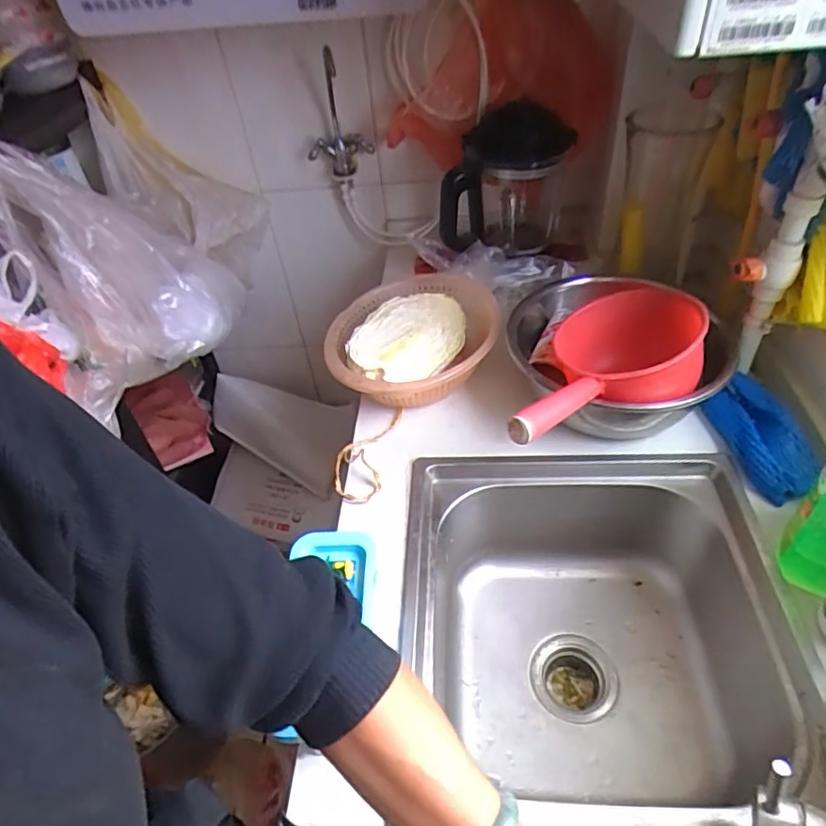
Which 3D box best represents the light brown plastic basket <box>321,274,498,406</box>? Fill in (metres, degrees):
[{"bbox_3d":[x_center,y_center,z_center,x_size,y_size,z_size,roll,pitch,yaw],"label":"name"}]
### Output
[{"bbox_3d":[0.003,-0.104,0.879,0.243,0.094,0.274,2,44,11],"label":"light brown plastic basket"}]

